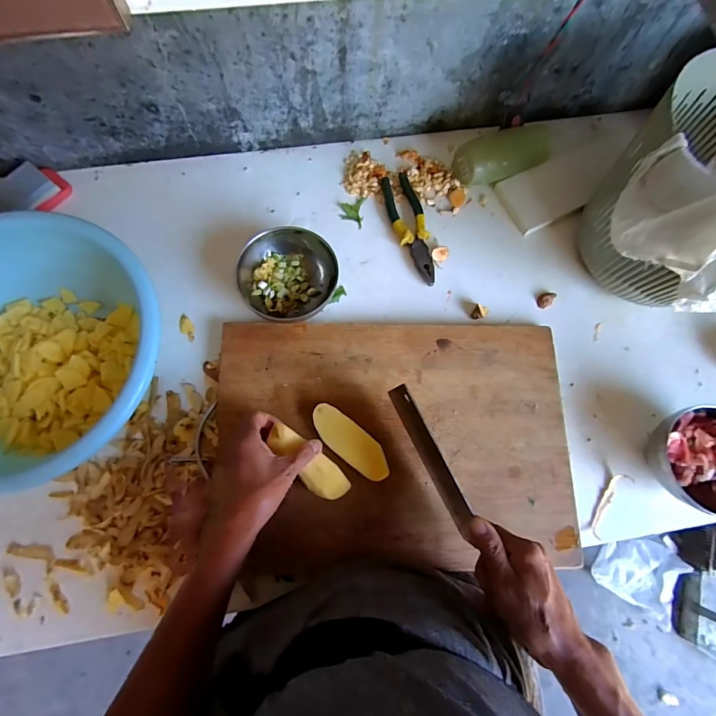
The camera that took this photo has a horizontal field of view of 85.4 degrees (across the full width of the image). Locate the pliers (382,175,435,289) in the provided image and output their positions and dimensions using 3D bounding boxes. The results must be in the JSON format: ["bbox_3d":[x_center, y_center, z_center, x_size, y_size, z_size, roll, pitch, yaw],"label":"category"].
[{"bbox_3d":[0.087,-0.208,0.627,0.053,0.018,0.195,-17,77,-6],"label":"pliers"}]

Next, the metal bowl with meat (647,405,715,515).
[{"bbox_3d":[0.458,0.135,0.524,0.136,0.071,0.134,0,76,-2],"label":"metal bowl with meat"}]

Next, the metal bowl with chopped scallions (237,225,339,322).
[{"bbox_3d":[-0.102,-0.119,0.574,0.135,0.063,0.130,0,76,-2],"label":"metal bowl with chopped scallions"}]

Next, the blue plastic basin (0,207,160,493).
[{"bbox_3d":[-0.413,-0.008,0.501,0.336,0.119,0.303,-13,77,-5],"label":"blue plastic basin"}]

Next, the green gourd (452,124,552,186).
[{"bbox_3d":[0.238,-0.327,0.637,0.155,0.061,0.077,-20,77,-7],"label":"green gourd"}]

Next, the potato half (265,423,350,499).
[{"bbox_3d":[-0.060,0.130,0.477,0.119,0.019,0.041,43,78,-4],"label":"potato half"}]

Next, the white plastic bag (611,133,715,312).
[{"bbox_3d":[0.395,-0.148,0.435,0.125,0.138,0.173,-9,76,-4],"label":"white plastic bag"}]

